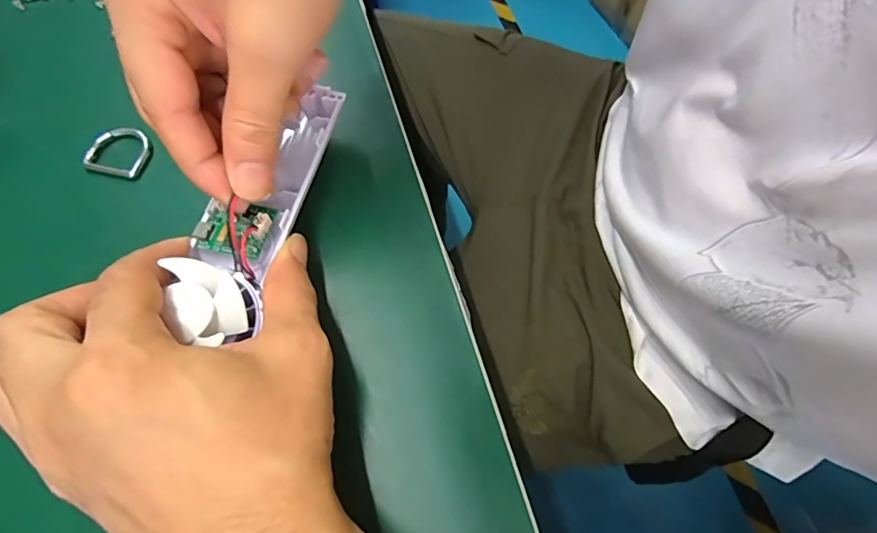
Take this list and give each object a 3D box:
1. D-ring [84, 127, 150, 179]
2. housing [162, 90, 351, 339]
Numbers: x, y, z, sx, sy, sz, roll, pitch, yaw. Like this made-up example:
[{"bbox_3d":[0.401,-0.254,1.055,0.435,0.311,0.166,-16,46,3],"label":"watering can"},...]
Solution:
[{"bbox_3d":[-0.181,-0.067,0.274,0.036,0.008,0.033,14,62,1],"label":"D-ring"},{"bbox_3d":[-0.083,-0.032,0.226,0.044,0.034,0.145,16,60,6],"label":"housing"}]

